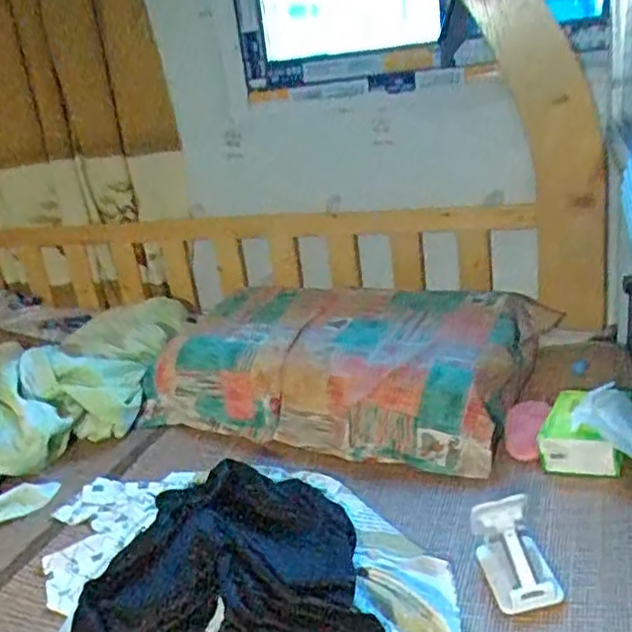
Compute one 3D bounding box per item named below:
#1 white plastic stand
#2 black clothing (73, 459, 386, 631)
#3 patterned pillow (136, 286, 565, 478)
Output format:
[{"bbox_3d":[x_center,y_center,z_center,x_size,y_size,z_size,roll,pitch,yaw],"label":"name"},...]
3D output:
[{"bbox_3d":[0.214,0.246,0.713,0.071,0.070,0.096,-8,19,-3],"label":"white plastic stand"},{"bbox_3d":[-0.057,0.272,0.761,0.292,0.068,0.327,5,22,31],"label":"black clothing"},{"bbox_3d":[0.041,0.066,1.196,0.660,0.141,0.425,4,24,21],"label":"patterned pillow"}]

